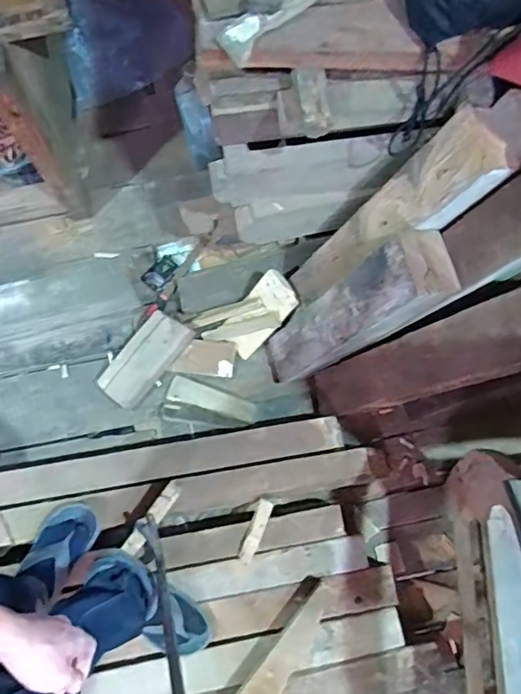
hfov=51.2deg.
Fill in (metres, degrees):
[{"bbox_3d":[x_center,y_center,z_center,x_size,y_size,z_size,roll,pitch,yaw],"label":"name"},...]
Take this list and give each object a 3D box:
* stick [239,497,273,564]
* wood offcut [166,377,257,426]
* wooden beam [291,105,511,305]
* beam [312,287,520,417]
[{"bbox_3d":[-0.011,0.386,1.139,0.033,0.015,0.134,20,75,7],"label":"stick"},{"bbox_3d":[-0.121,0.133,1.341,0.219,0.016,0.058,18,74,6],"label":"wood offcut"},{"bbox_3d":[0.224,-0.223,1.047,0.063,0.564,0.131,4,71,-26],"label":"wooden beam"},{"bbox_3d":[0.315,0.035,1.023,0.090,0.630,0.119,6,71,-30],"label":"beam"}]

